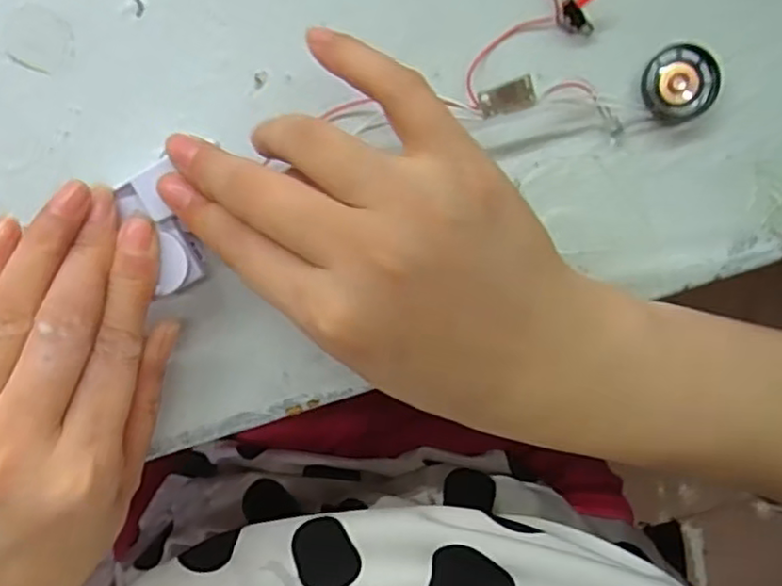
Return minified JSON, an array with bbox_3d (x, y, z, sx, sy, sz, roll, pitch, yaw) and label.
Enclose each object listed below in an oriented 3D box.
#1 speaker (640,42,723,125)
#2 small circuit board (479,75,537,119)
[{"bbox_3d":[0.102,-0.074,0.235,0.025,0.007,0.026,0,98,0],"label":"speaker"},{"bbox_3d":[0.040,-0.066,0.226,0.019,0.004,0.010,-17,116,8],"label":"small circuit board"}]

